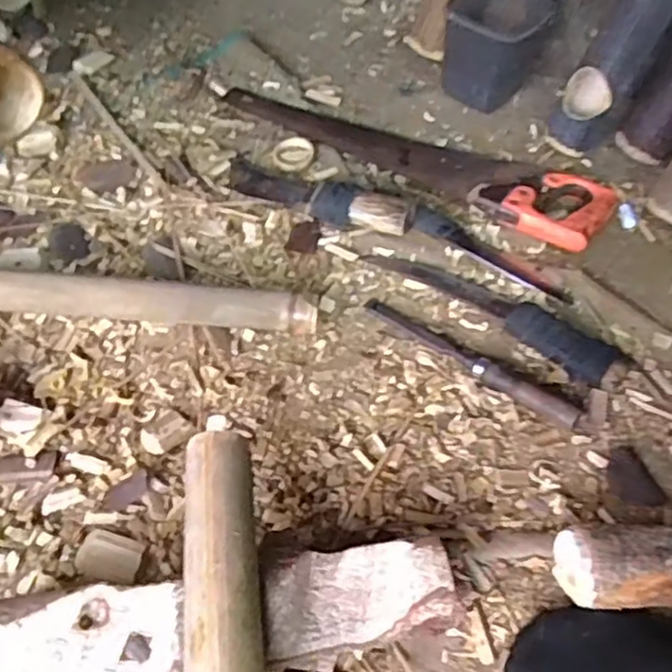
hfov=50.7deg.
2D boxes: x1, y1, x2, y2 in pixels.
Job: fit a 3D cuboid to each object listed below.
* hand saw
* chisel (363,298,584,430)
[{"bbox_3d":[0.100,-0.248,0.901,0.499,0.033,0.129,27,56,14],"label":"hand saw"},{"bbox_3d":[0.133,0.019,0.708,0.238,0.022,0.026,34,58,18],"label":"chisel"}]

